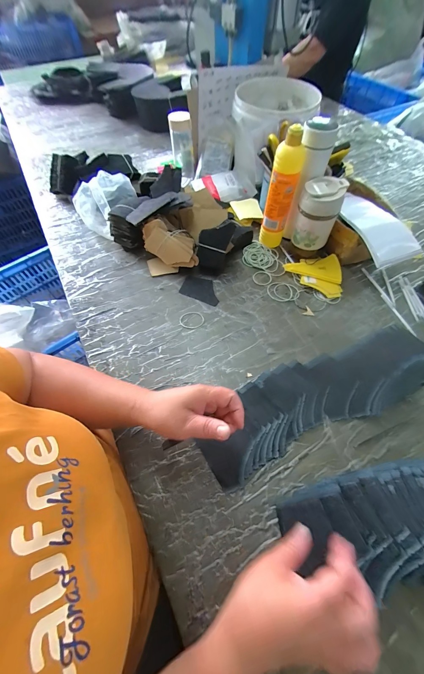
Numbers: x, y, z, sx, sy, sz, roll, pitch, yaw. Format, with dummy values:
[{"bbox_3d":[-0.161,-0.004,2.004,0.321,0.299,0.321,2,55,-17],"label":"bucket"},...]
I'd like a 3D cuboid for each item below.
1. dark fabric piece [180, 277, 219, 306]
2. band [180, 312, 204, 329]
[{"bbox_3d":[-0.023,-0.106,0.562,0.093,0.008,0.060,20,65,16],"label":"dark fabric piece"},{"bbox_3d":[-0.041,-0.035,0.517,0.050,0.004,0.041,-16,60,-9],"label":"band"}]

